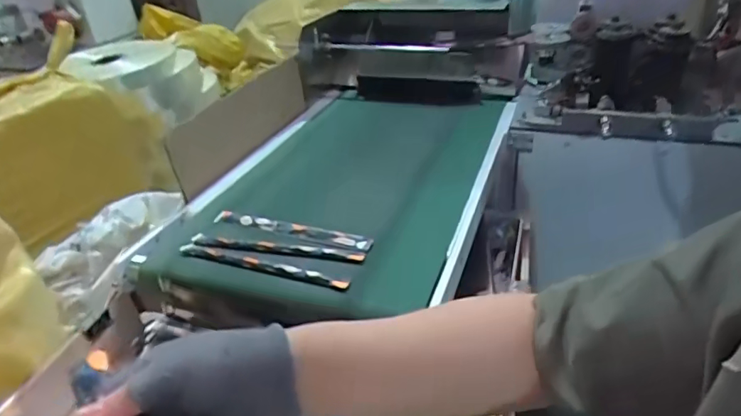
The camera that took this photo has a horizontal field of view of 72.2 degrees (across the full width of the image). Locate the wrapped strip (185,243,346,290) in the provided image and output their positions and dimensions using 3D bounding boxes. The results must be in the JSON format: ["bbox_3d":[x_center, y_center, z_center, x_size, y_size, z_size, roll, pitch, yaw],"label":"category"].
[{"bbox_3d":[-0.138,0.071,0.635,0.238,0.008,0.020,8,34,21],"label":"wrapped strip"}]

